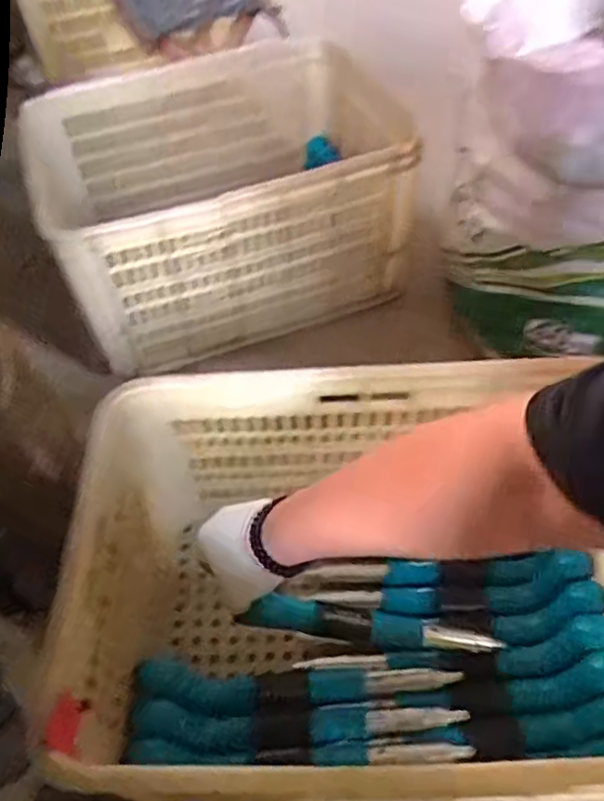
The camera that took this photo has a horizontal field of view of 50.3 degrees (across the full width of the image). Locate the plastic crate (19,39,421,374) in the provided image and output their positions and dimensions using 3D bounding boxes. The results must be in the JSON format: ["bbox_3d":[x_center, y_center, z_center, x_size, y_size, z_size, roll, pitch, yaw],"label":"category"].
[{"bbox_3d":[-0.120,-0.332,1.027,0.531,0.254,0.408,-18,54,-10],"label":"plastic crate"}]

